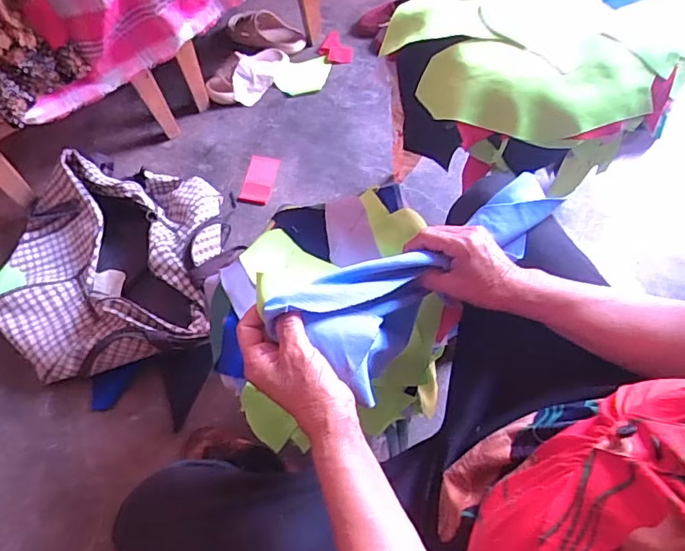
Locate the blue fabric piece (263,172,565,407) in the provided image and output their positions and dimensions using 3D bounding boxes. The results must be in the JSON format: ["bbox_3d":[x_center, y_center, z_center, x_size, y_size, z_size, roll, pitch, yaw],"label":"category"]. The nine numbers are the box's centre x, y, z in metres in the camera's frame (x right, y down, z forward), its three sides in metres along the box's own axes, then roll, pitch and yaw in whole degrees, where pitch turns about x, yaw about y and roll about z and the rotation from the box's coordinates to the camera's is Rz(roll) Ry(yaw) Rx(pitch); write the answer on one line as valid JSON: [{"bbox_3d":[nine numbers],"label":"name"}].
[{"bbox_3d":[0.095,0.001,0.519,0.341,0.089,0.095,-31,63,-27],"label":"blue fabric piece"}]

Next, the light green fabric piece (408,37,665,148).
[{"bbox_3d":[0.240,-0.229,0.651,0.276,0.027,0.121,6,94,2],"label":"light green fabric piece"}]

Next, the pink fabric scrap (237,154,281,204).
[{"bbox_3d":[-0.191,-0.222,1.209,0.068,0.011,0.140,8,61,8],"label":"pink fabric scrap"}]

